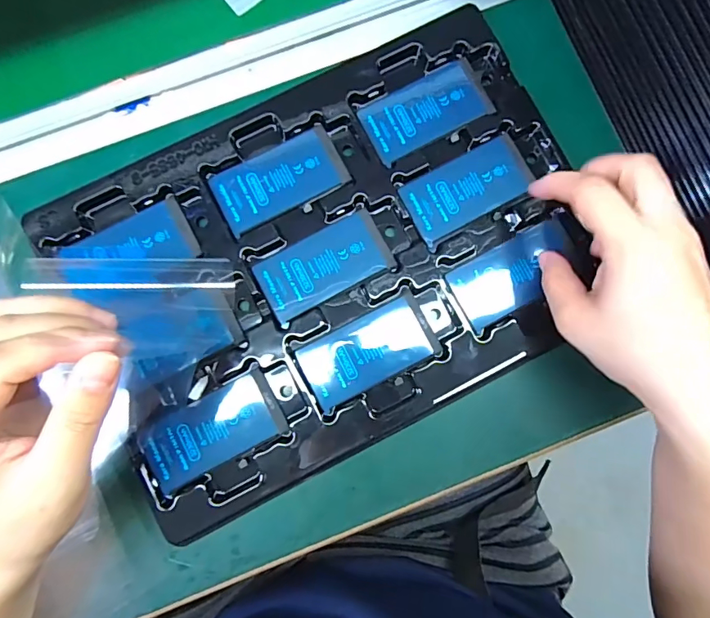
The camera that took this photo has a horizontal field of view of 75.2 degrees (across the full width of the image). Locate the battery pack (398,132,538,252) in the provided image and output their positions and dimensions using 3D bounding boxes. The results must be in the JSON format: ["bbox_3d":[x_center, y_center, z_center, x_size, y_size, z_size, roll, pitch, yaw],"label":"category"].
[{"bbox_3d":[0.076,-0.080,0.306,0.086,0.007,0.044,-29,84,-4],"label":"battery pack"}]

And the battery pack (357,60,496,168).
[{"bbox_3d":[0.047,-0.133,0.310,0.083,0.005,0.045,-28,84,-4],"label":"battery pack"}]

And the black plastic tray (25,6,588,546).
[{"bbox_3d":[-0.013,-0.029,0.301,0.323,0.030,0.226,-27,84,-6],"label":"black plastic tray"}]

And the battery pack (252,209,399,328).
[{"bbox_3d":[-0.020,-0.028,0.299,0.084,0.004,0.043,-28,84,-4],"label":"battery pack"}]

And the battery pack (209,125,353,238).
[{"bbox_3d":[-0.049,-0.086,0.305,0.084,0.004,0.044,-27,84,-4],"label":"battery pack"}]

